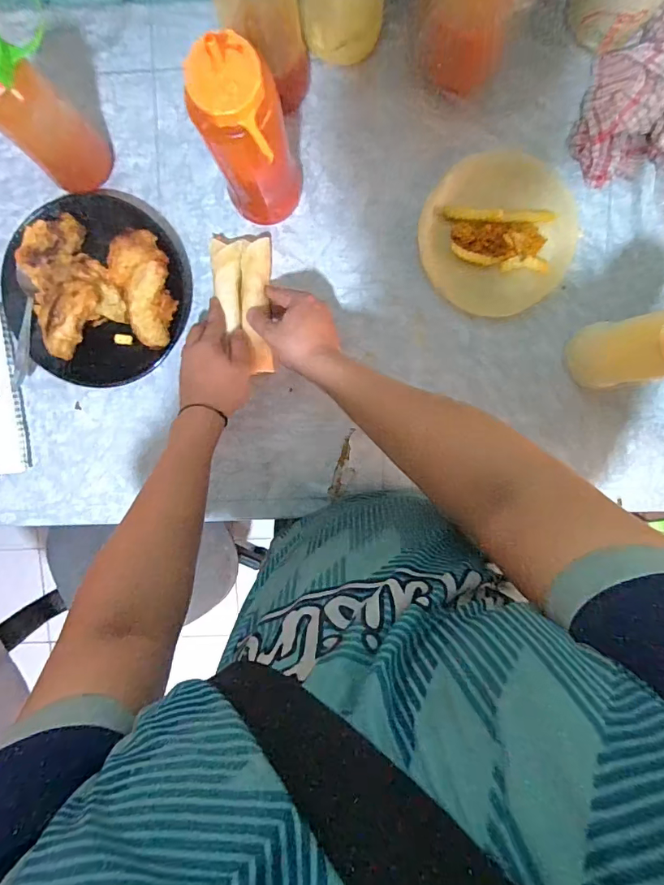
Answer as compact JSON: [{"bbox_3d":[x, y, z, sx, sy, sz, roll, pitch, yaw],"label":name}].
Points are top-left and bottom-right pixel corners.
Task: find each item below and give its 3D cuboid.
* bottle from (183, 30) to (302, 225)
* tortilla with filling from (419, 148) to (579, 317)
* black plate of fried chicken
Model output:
[{"bbox_3d":[-0.077,-0.287,0.446,0.072,0.210,0.065,2,97,1],"label":"bottle"},{"bbox_3d":[0.199,-0.250,0.541,0.179,0.014,0.179,0,97,2],"label":"tortilla with filling"},{"bbox_3d":[-0.284,-0.182,0.537,0.212,0.063,0.215,0,97,2],"label":"black plate of fried chicken"}]

